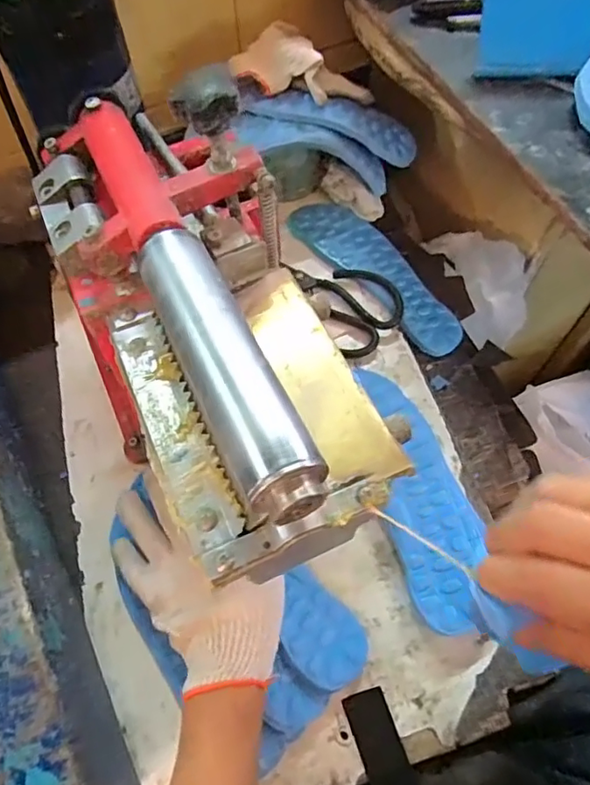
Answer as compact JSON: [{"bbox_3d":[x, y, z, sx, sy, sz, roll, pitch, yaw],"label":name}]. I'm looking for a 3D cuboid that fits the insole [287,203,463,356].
[{"bbox_3d":[0.095,-0.141,0.620,0.081,0.016,0.243,-39,71,-19],"label":"insole"}]

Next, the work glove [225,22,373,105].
[{"bbox_3d":[0.010,-0.329,0.567,0.153,0.051,0.043,11,61,-11],"label":"work glove"}]

